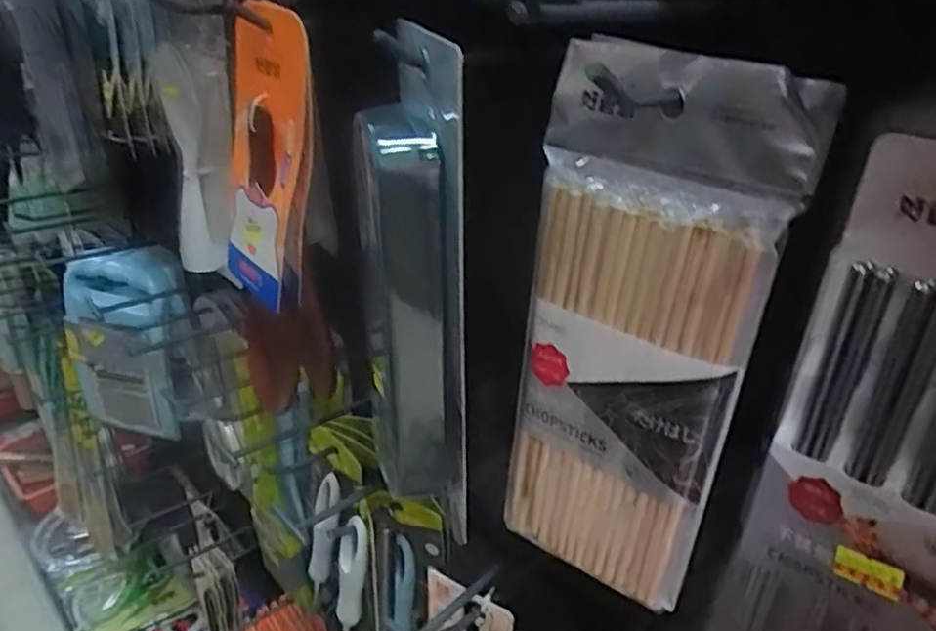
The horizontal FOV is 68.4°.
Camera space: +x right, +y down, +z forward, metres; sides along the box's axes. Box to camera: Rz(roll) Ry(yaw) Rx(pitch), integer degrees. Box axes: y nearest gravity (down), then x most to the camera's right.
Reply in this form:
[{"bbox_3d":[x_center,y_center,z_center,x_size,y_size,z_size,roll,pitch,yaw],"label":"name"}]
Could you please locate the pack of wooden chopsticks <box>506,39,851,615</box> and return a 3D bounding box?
[{"bbox_3d":[0.072,0.019,0.308,0.102,0.251,0.018,21,31,31],"label":"pack of wooden chopsticks"}]

